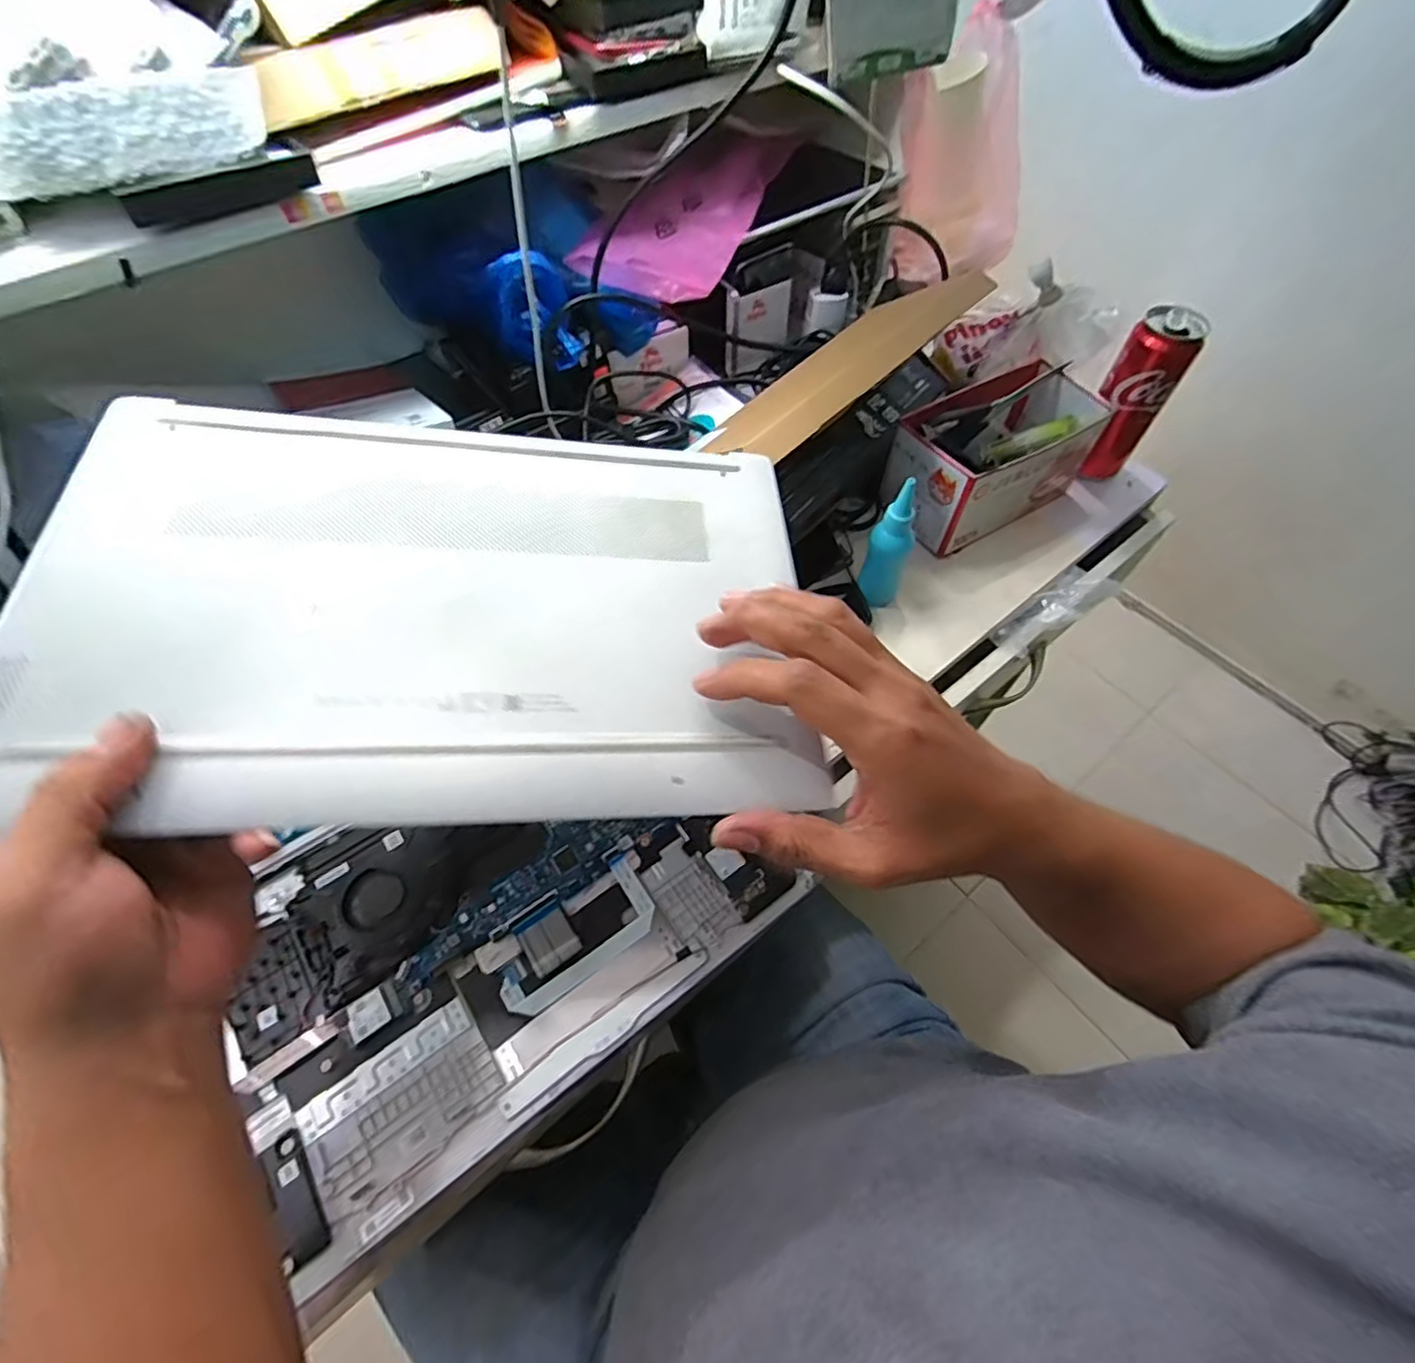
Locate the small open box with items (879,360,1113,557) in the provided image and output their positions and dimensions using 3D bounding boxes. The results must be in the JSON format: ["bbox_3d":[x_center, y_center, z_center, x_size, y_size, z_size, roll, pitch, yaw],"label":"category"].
[{"bbox_3d":[0.275,-0.217,0.594,0.200,0.086,0.103,-30,62,-17],"label":"small open box with items"}]

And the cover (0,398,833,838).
[{"bbox_3d":[-0.123,-0.044,0.306,0.340,0.008,0.229,1,60,-11],"label":"cover"}]

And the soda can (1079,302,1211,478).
[{"bbox_3d":[0.398,-0.264,0.588,0.059,0.139,0.053,24,61,15],"label":"soda can"}]

